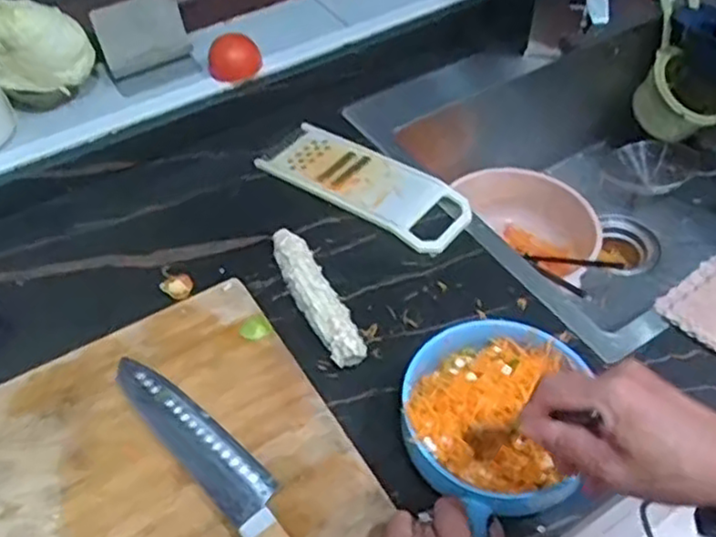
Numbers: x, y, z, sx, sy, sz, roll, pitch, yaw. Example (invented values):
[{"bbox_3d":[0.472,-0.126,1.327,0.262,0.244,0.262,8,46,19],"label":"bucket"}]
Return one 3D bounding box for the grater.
[{"bbox_3d":[0.009,-0.093,0.762,0.234,0.017,0.092,29,55,23],"label":"grater"}]

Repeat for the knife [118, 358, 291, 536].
[{"bbox_3d":[-0.090,0.158,0.524,0.044,0.017,0.291,-35,57,-26],"label":"knife"}]

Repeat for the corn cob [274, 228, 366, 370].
[{"bbox_3d":[-0.040,0.025,0.654,0.035,0.027,0.167,-22,53,-18],"label":"corn cob"}]

